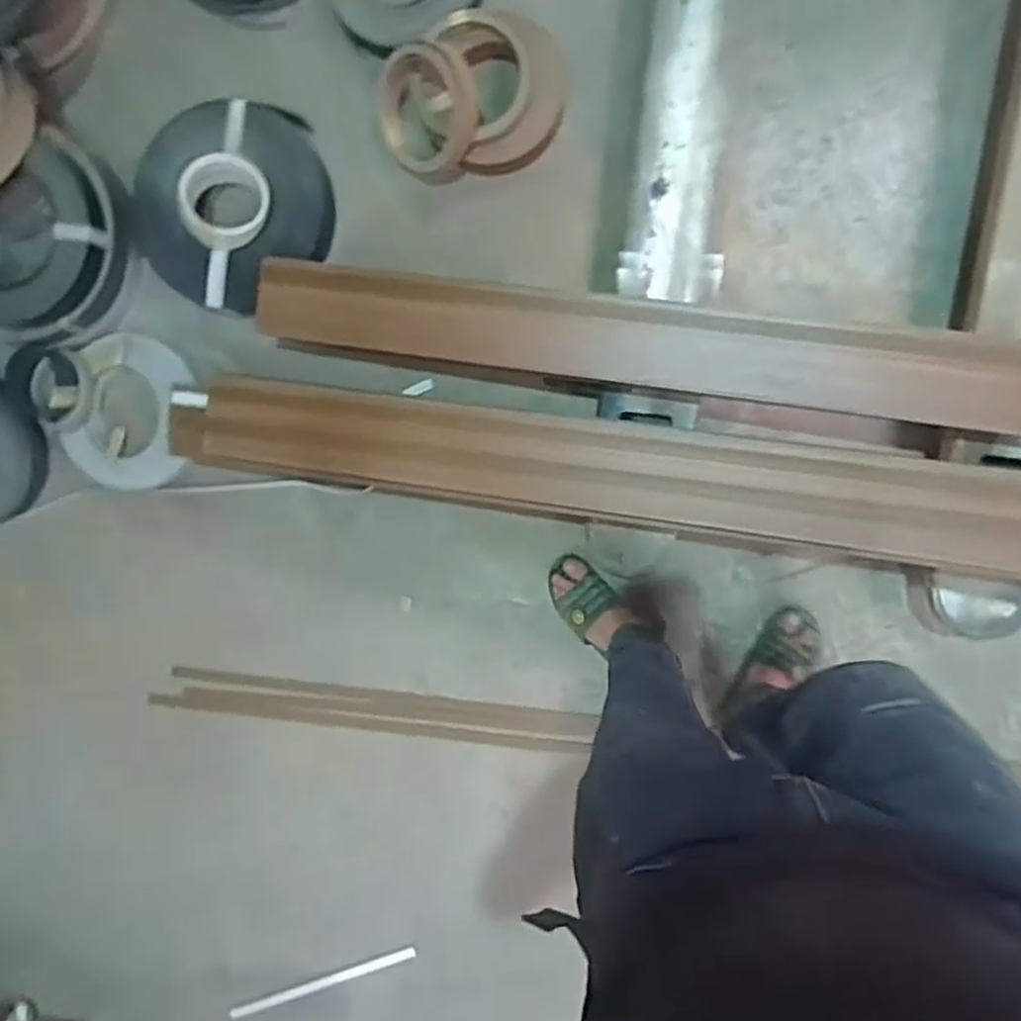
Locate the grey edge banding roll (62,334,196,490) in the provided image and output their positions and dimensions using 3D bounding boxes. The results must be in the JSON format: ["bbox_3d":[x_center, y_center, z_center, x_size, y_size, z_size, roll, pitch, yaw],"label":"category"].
[{"bbox_3d":[-0.693,-0.176,1.332,0.236,0.031,0.269,25,97,5],"label":"grey edge banding roll"}]

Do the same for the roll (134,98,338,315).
[{"bbox_3d":[-0.477,-0.528,1.255,0.347,0.062,0.349,5,95,7],"label":"roll"}]

